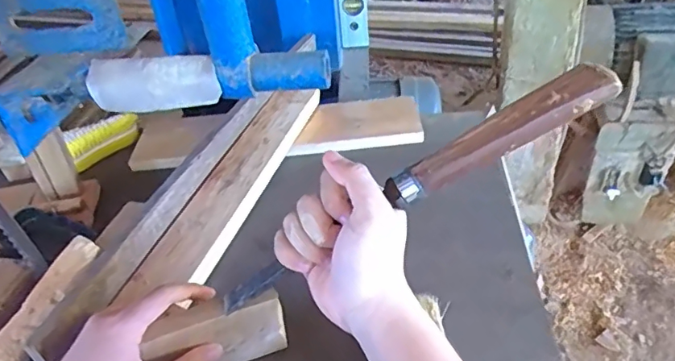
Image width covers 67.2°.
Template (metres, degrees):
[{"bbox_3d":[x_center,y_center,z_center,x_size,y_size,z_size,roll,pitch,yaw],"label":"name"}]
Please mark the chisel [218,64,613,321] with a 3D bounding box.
[{"bbox_3d":[0.045,0.011,0.367,0.318,0.021,0.028,-32,37,12],"label":"chisel"}]

